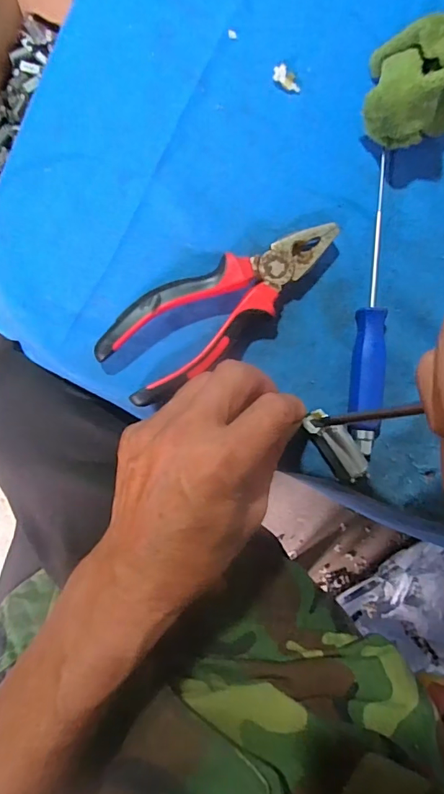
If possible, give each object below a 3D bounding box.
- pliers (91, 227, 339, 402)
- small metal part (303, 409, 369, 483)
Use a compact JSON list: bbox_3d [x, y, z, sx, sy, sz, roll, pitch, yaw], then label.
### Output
[{"bbox_3d":[0.002,-0.056,0.282,0.151,0.020,0.053,-34,93,-5],"label":"pliers"},{"bbox_3d":[0.071,0.032,0.289,0.018,0.019,0.051,-39,93,-5],"label":"small metal part"}]

